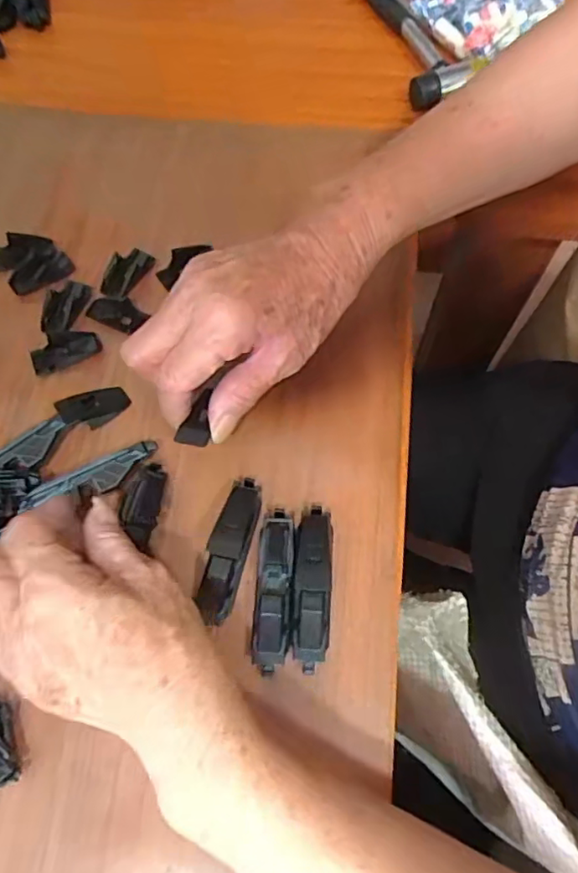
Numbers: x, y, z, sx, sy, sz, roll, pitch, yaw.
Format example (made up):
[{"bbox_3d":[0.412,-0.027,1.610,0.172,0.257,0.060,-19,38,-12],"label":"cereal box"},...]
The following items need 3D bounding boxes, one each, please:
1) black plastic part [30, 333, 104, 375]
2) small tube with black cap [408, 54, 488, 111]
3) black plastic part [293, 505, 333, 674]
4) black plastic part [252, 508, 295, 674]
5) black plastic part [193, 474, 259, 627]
[{"bbox_3d":[-0.140,-0.054,0.359,0.041,0.006,0.023,-28,70,-12],"label":"black plastic part"},{"bbox_3d":[0.123,-0.272,0.445,0.064,0.022,0.021,-19,68,-8],"label":"small tube with black cap"},{"bbox_3d":[0.012,0.075,0.297,0.018,0.023,0.082,2,67,0],"label":"black plastic part"},{"bbox_3d":[-0.008,0.078,0.299,0.018,0.019,0.083,3,67,1],"label":"black plastic part"},{"bbox_3d":[-0.031,0.058,0.304,0.021,0.025,0.077,8,67,3],"label":"black plastic part"}]

